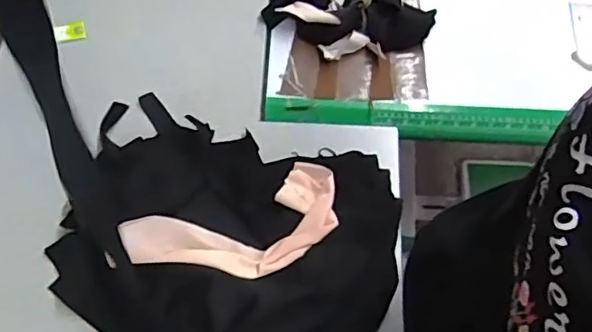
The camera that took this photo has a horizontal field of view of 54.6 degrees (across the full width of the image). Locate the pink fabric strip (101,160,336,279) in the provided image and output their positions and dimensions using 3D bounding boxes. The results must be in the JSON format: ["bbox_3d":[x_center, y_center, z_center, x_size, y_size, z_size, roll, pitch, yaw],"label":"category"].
[{"bbox_3d":[-0.077,0.077,0.651,0.266,0.043,0.122,-18,68,-8],"label":"pink fabric strip"}]

